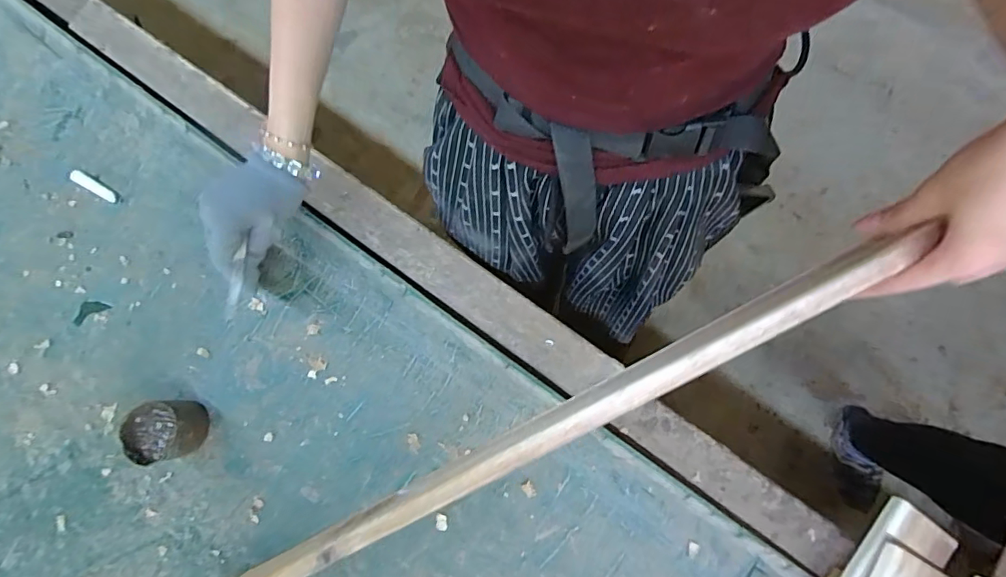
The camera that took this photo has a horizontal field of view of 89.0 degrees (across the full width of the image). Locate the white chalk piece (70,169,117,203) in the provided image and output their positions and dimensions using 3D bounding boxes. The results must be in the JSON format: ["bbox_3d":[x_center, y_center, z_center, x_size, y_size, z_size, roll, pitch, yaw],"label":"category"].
[{"bbox_3d":[-0.423,-0.106,0.527,0.052,0.012,0.012,29,81,6],"label":"white chalk piece"}]

